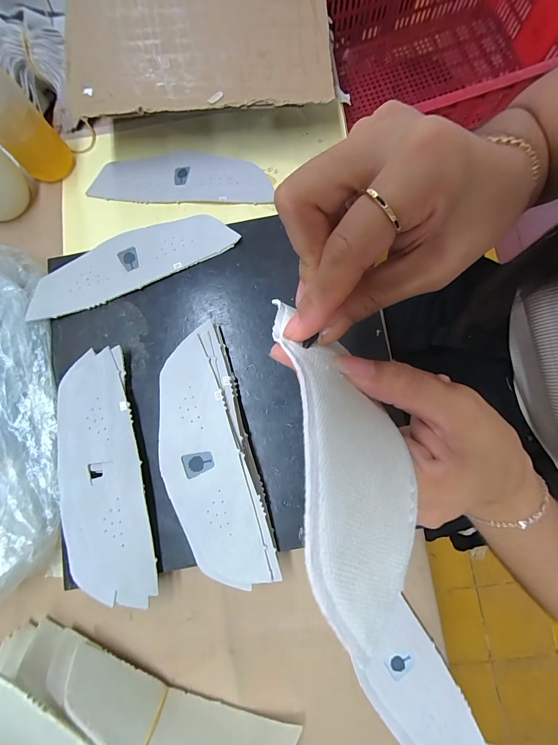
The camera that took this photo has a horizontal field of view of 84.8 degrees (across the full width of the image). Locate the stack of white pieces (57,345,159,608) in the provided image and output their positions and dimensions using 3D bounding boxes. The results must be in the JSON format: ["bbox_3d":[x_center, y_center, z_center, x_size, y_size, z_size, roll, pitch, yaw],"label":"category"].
[{"bbox_3d":[-0.151,0.084,0.254,0.068,0.012,0.201,-13,81,1],"label":"stack of white pieces"}]

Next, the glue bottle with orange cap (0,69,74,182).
[{"bbox_3d":[-0.251,-0.242,0.270,0.037,0.144,0.037,2,81,3],"label":"glue bottle with orange cap"}]

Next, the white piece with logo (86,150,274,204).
[{"bbox_3d":[-0.103,-0.207,0.326,0.189,0.006,0.055,2,86,3],"label":"white piece with logo"}]

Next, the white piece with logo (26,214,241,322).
[{"bbox_3d":[-0.140,-0.107,0.288,0.193,0.008,0.055,-23,82,-2],"label":"white piece with logo"}]

